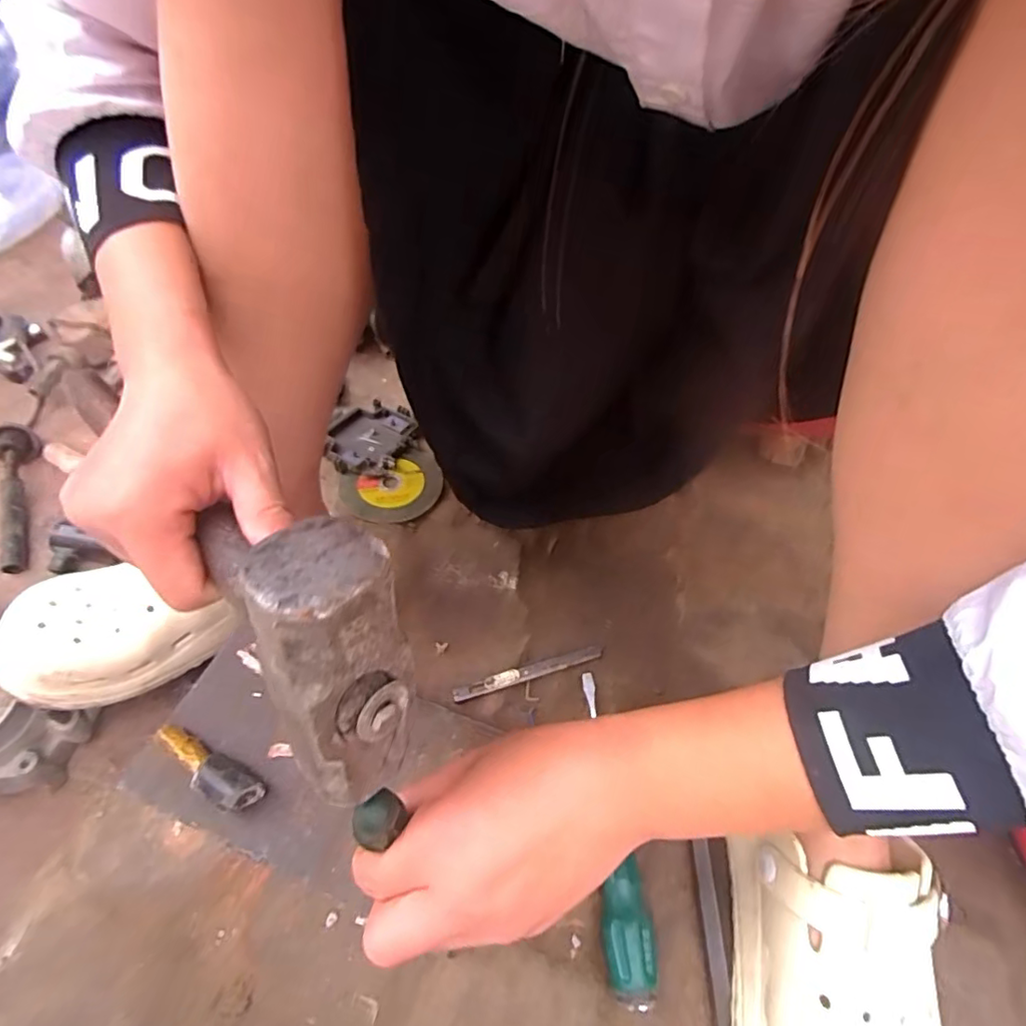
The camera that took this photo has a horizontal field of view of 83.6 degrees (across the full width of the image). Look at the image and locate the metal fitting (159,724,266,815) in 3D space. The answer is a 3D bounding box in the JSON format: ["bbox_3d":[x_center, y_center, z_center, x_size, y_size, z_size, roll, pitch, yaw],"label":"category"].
[{"bbox_3d":[-0.187,0.154,0.347,0.078,0.026,0.023,21,57,16],"label":"metal fitting"}]

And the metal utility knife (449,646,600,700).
[{"bbox_3d":[0.013,0.128,0.460,0.122,0.006,0.011,-14,52,-11],"label":"metal utility knife"}]

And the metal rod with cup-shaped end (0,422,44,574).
[{"bbox_3d":[-0.485,-0.028,0.555,0.039,0.028,0.197,-18,52,-14],"label":"metal rod with cup-shaped end"}]

